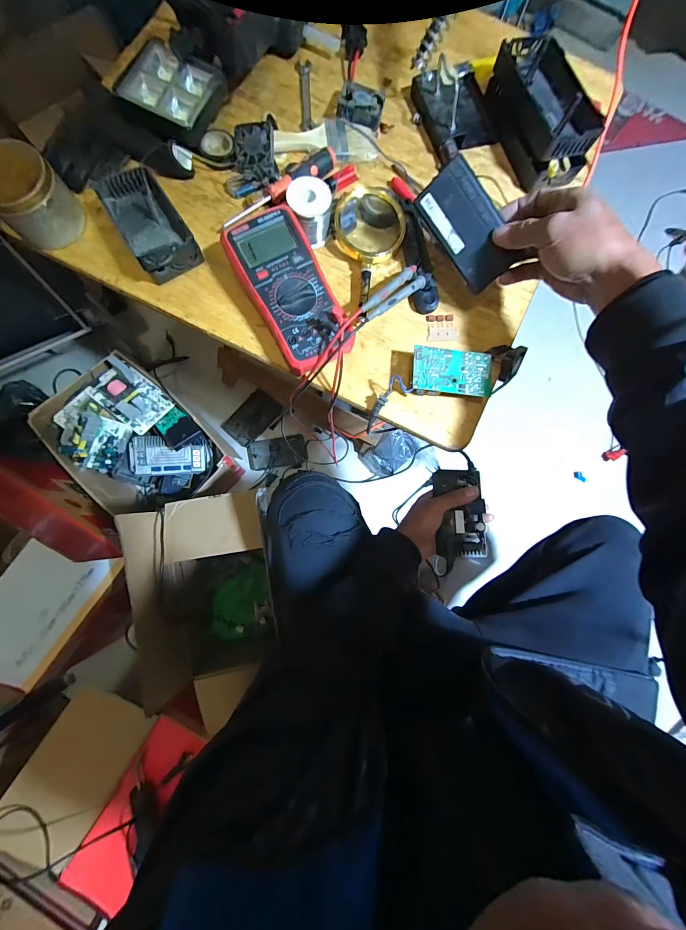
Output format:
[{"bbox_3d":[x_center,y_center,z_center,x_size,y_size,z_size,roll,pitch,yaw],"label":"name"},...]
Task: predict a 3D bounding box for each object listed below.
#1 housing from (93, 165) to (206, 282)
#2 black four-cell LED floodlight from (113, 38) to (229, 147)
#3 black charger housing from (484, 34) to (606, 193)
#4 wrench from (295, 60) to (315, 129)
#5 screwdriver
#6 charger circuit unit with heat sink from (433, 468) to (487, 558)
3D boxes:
[{"bbox_3d":[-0.237,-0.298,0.406,0.072,0.044,0.134,-31,84,-6],"label":"housing"},{"bbox_3d":[-0.222,-0.482,0.429,0.116,0.025,0.101,24,82,1],"label":"black four-cell LED floodlight"},{"bbox_3d":[0.271,-0.484,0.453,0.087,0.064,0.183,-22,84,-5],"label":"black charger housing"},{"bbox_3d":[-0.054,-0.527,0.473,0.023,0.006,0.124,-3,82,-3],"label":"wrench"},{"bbox_3d":[-0.082,-0.354,0.427,0.170,0.027,0.023,-33,85,-6],"label":"screwdriver"},{"bbox_3d":[0.180,0.070,0.499,0.070,0.033,0.130,0,76,-2],"label":"charger circuit unit with heat sink"}]

